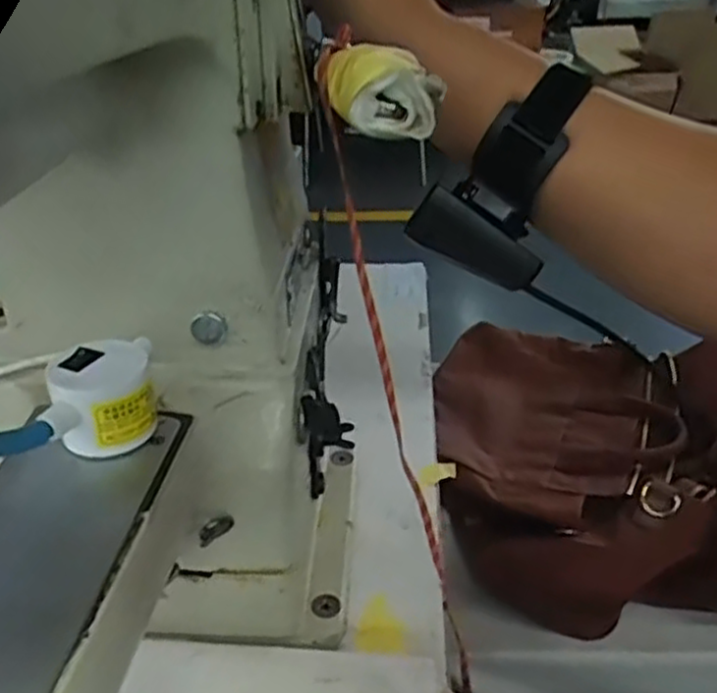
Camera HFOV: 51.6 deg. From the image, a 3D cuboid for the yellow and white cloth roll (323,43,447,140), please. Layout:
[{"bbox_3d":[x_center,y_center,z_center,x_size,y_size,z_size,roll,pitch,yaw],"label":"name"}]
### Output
[{"bbox_3d":[0.008,-0.097,0.275,0.031,0.029,0.050,-16,35,-21],"label":"yellow and white cloth roll"}]

